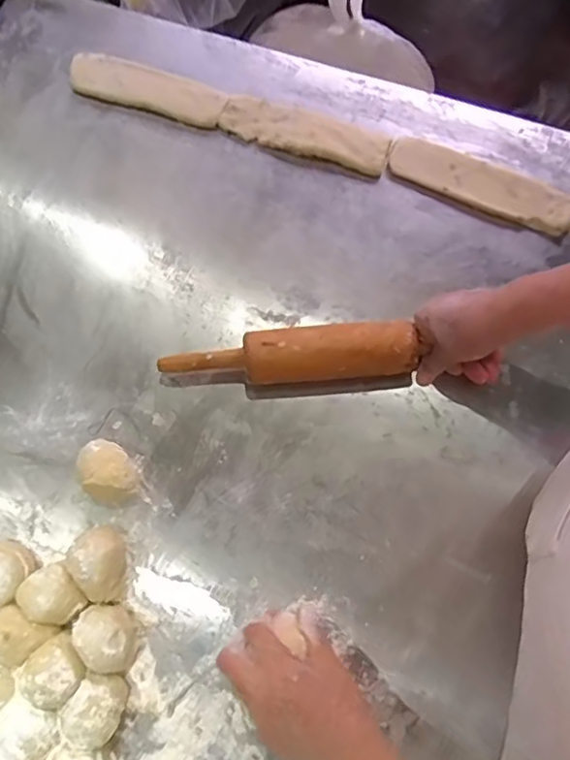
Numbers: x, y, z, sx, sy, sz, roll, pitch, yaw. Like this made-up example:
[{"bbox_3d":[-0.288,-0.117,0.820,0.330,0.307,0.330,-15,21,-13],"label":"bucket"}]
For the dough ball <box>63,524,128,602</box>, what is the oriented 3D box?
[{"bbox_3d":[-0.169,0.170,0.517,0.046,0.053,0.064,-32,78,-6],"label":"dough ball"}]

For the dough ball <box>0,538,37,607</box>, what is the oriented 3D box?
[{"bbox_3d":[-0.259,0.178,0.521,0.048,0.053,0.049,0,77,2],"label":"dough ball"}]

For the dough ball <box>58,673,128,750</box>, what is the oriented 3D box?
[{"bbox_3d":[-0.162,0.285,0.492,0.046,0.050,0.053,36,80,9],"label":"dough ball"}]

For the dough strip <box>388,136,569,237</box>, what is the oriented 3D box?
[{"bbox_3d":[0.219,-0.219,0.628,0.205,0.016,0.058,24,79,7],"label":"dough strip"}]

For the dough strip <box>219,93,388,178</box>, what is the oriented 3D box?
[{"bbox_3d":[0.023,-0.285,0.650,0.193,0.015,0.053,17,78,6],"label":"dough strip"}]

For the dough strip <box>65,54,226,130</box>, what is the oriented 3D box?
[{"bbox_3d":[-0.162,-0.347,0.671,0.186,0.012,0.055,18,78,6],"label":"dough strip"}]

